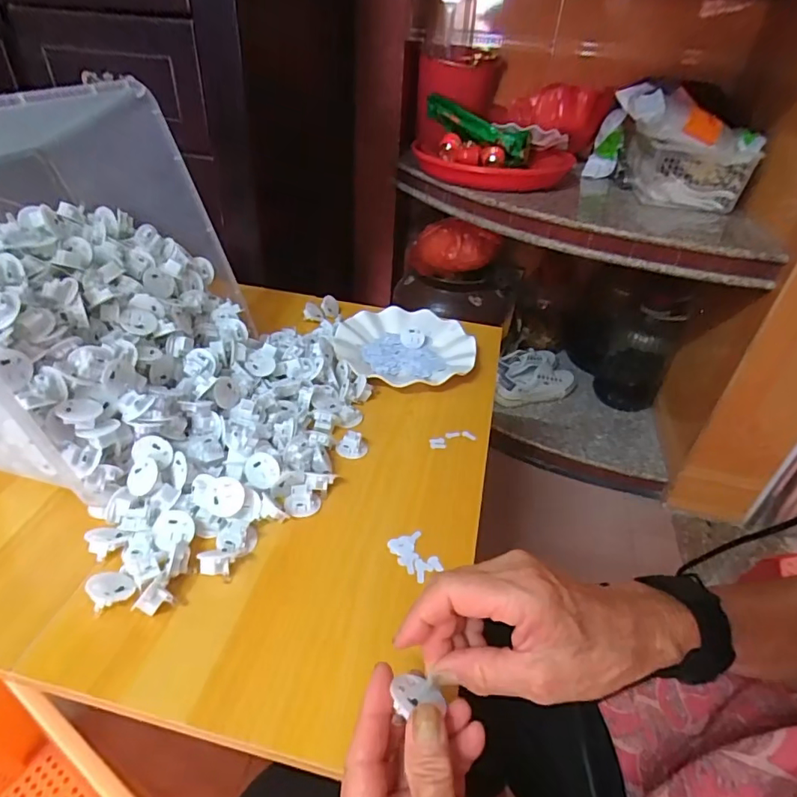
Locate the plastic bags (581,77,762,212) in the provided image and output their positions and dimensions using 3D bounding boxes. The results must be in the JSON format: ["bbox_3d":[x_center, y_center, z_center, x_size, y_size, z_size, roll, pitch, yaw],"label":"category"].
[{"bbox_3d":[0.554,-0.518,1.036,0.255,0.180,0.236,7,38,3],"label":"plastic bags"}]

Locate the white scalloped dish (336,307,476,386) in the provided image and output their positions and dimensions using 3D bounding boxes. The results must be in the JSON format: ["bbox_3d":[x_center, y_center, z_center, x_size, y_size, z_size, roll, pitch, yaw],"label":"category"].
[{"bbox_3d":[0.008,-0.070,0.677,0.178,0.020,0.174,3,38,-2],"label":"white scalloped dish"}]

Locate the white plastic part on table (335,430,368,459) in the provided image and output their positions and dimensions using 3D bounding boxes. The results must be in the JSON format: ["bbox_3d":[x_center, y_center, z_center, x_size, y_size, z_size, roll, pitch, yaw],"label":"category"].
[{"bbox_3d":[-0.048,0.047,0.527,0.032,0.018,0.026,0,38,-6],"label":"white plastic part on table"}]

